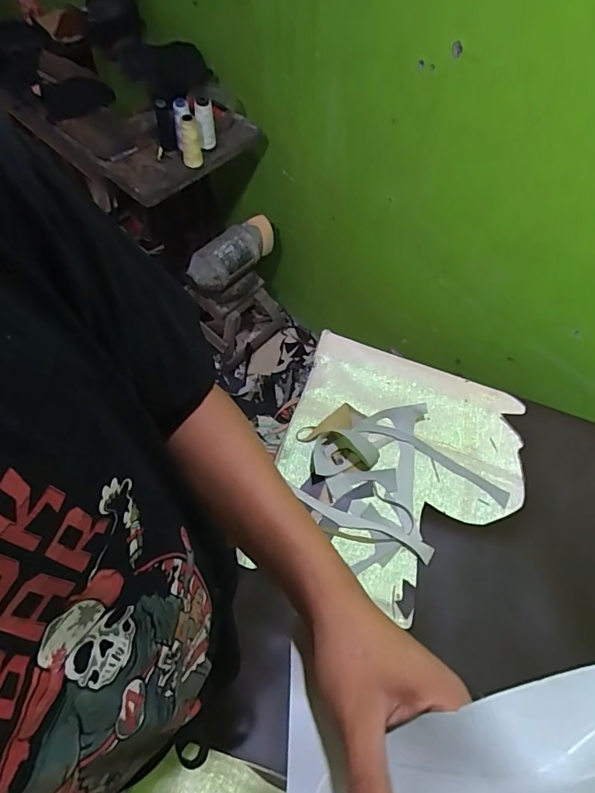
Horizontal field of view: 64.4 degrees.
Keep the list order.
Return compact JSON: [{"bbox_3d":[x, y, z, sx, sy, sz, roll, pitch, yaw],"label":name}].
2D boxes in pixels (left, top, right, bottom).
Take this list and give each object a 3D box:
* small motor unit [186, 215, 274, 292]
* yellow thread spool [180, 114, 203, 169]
[{"bbox_3d":[-0.178,-0.416,1.373,0.100,0.099,0.305,41,68,17],"label":"small motor unit"},{"bbox_3d":[-0.262,-0.623,1.159,0.048,0.118,0.042,-6,37,-6],"label":"yellow thread spool"}]

